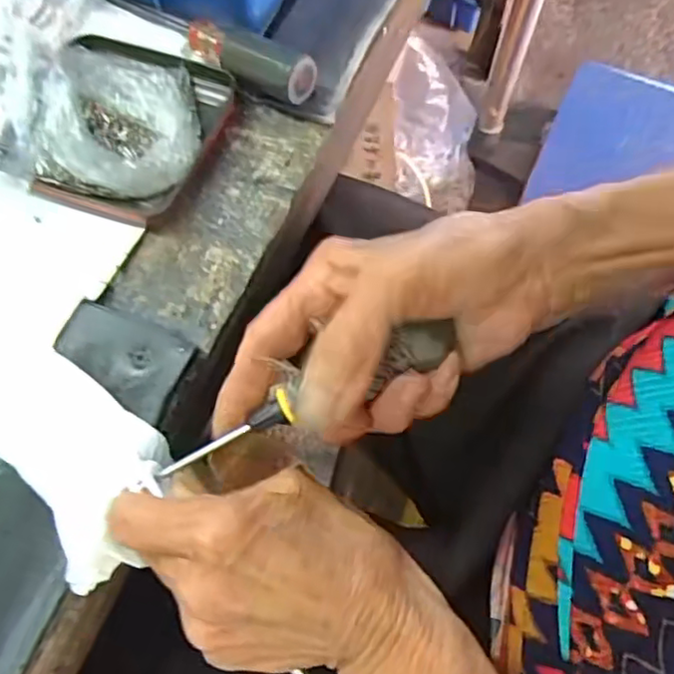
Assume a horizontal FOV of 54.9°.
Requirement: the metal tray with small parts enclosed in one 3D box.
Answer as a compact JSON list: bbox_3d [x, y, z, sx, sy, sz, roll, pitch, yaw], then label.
[{"bbox_3d":[-0.106,-0.111,0.322,0.087,0.034,0.102,16,66,6],"label":"metal tray with small parts"}]

